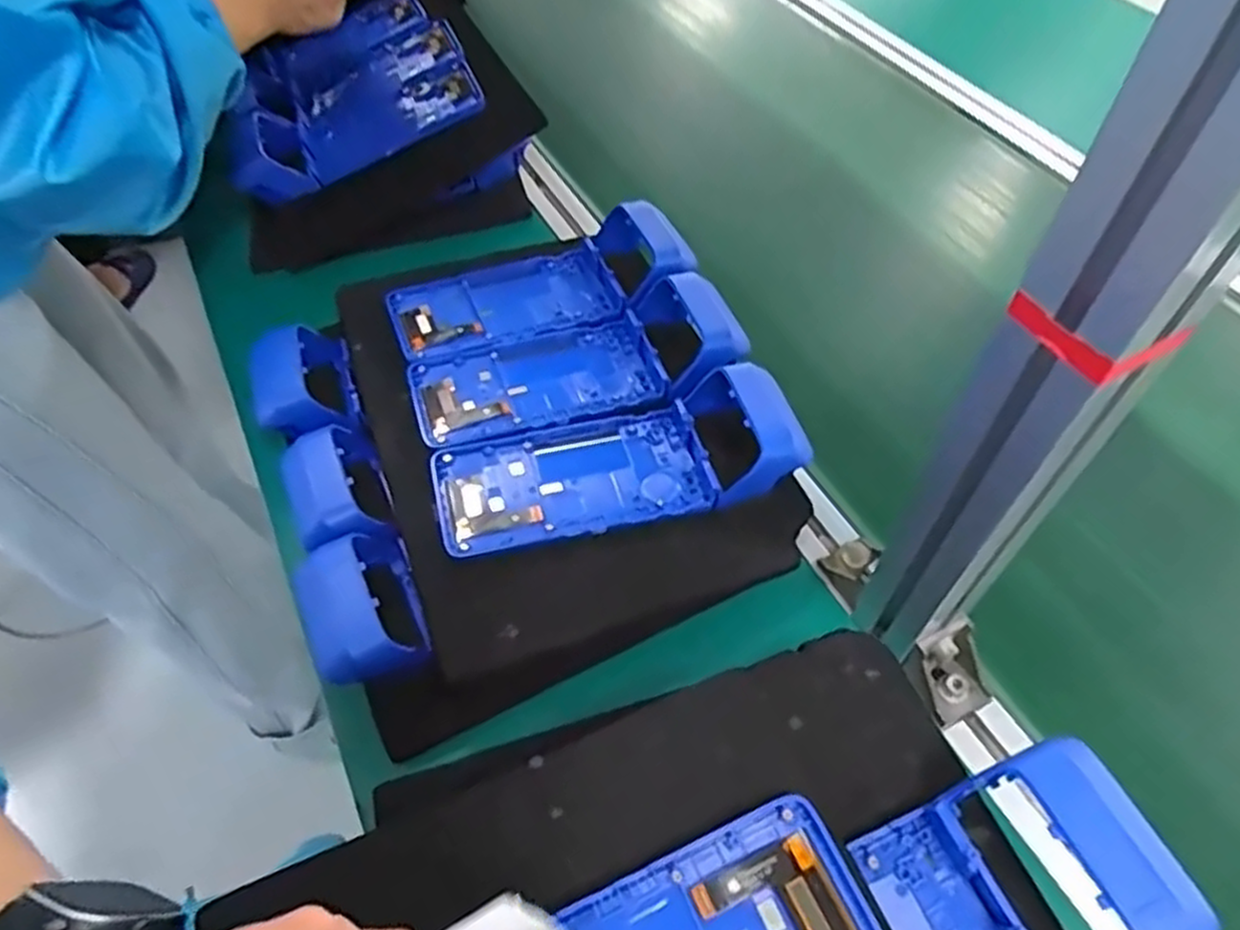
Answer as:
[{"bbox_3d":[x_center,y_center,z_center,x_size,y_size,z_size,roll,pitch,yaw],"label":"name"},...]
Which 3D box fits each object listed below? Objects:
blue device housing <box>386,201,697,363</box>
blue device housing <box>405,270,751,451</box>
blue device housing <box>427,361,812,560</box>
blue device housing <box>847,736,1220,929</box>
[{"bbox_3d":[-0.060,-0.139,0.572,0.220,0.053,0.086,-14,59,-9],"label":"blue device housing"},{"bbox_3d":[-0.030,-0.075,0.528,0.227,0.045,0.099,-12,59,-8],"label":"blue device housing"},{"bbox_3d":[-0.004,-0.005,0.477,0.221,0.042,0.087,-13,59,-8],"label":"blue device housing"},{"bbox_3d":[0.157,0.163,0.299,0.100,0.049,0.085,-21,60,-13],"label":"blue device housing"}]

